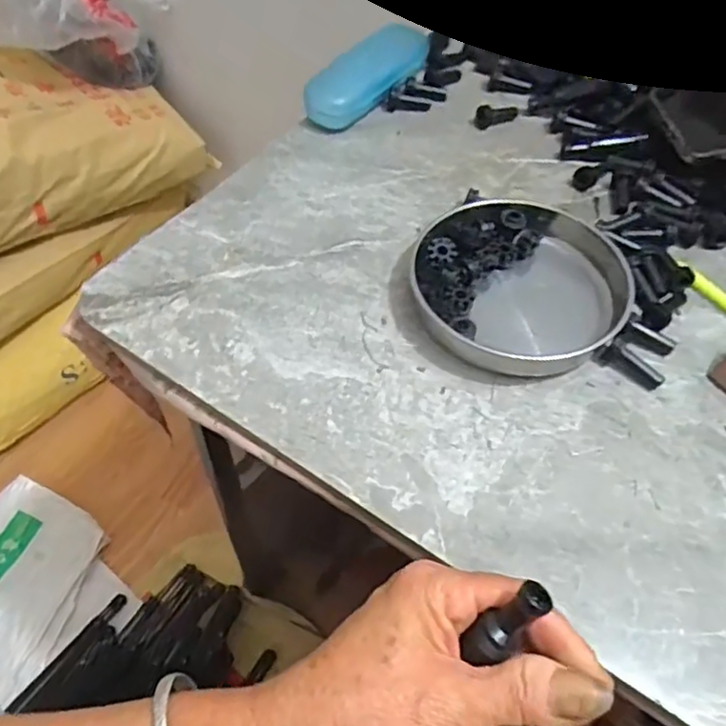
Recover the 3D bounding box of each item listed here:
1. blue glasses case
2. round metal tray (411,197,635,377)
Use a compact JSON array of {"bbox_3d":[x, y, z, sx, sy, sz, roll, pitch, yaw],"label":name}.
[{"bbox_3d":[0.009,-0.252,0.559,0.050,0.038,0.148,34,60,20],"label":"blue glasses case"},{"bbox_3d":[0.103,-0.058,0.423,0.133,0.027,0.136,1,54,-2],"label":"round metal tray"}]

